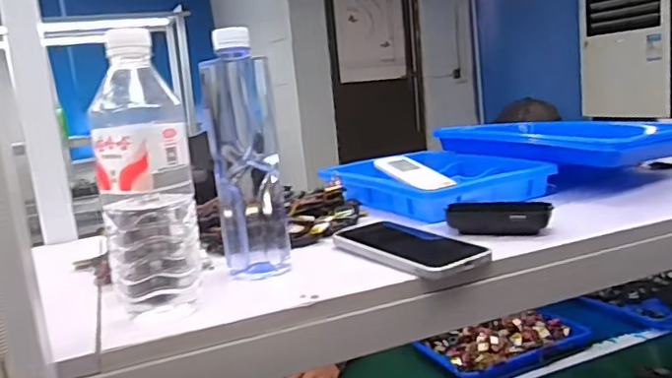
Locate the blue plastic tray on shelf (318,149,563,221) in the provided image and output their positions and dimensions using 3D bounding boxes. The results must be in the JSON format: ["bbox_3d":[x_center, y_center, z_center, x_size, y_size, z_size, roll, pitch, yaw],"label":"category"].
[{"bbox_3d":[0.124,-0.015,0.834,0.228,0.051,0.298,-10,11,-27],"label":"blue plastic tray on shelf"}]

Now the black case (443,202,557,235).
[{"bbox_3d":[0.171,0.032,0.611,0.105,0.035,0.024,-2,10,17],"label":"black case"}]

